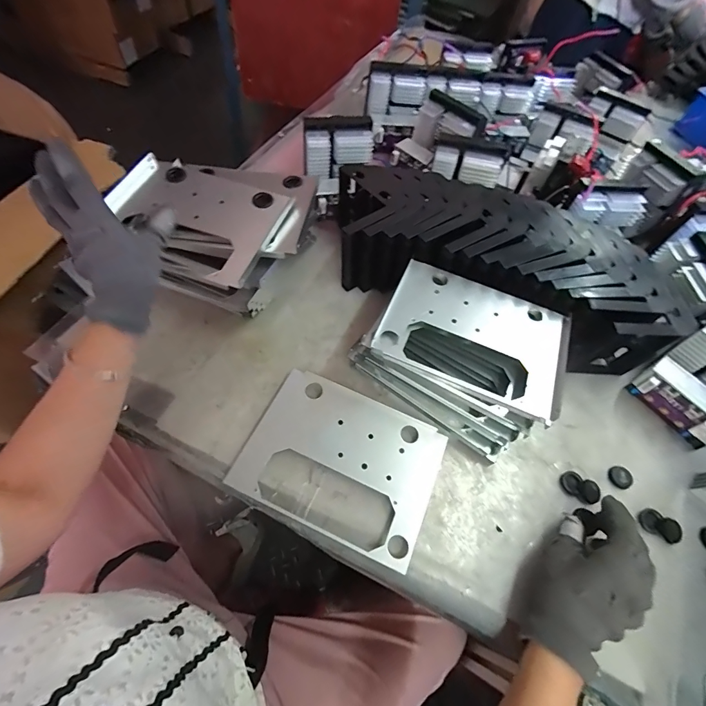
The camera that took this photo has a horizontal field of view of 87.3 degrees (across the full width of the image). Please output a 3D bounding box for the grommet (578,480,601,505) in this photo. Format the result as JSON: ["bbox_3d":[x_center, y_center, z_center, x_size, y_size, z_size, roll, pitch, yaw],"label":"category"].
[{"bbox_3d":[0.264,0.155,0.414,0.019,0.008,0.025,25,61,8],"label":"grommet"}]

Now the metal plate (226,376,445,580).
[{"bbox_3d":[-0.011,0.113,0.399,0.196,0.006,0.149,24,60,7],"label":"metal plate"}]

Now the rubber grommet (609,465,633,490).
[{"bbox_3d":[0.311,0.144,0.429,0.023,0.009,0.025,3,60,-5],"label":"rubber grommet"}]

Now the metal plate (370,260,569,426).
[{"bbox_3d":[0.140,-0.023,0.424,0.205,0.020,0.146,22,62,8],"label":"metal plate"}]

